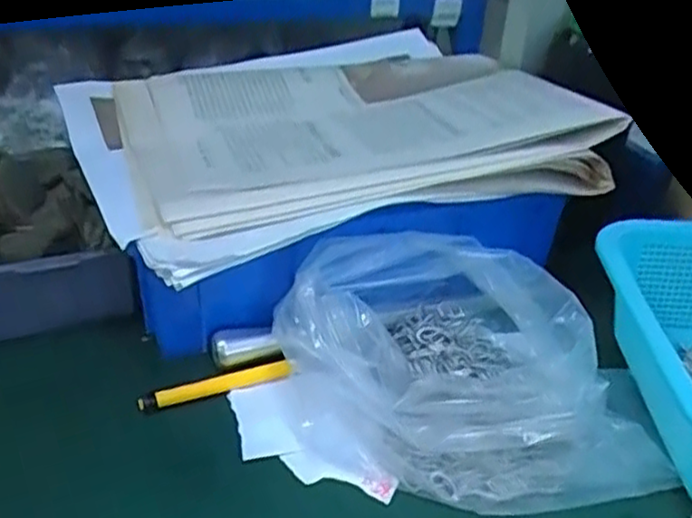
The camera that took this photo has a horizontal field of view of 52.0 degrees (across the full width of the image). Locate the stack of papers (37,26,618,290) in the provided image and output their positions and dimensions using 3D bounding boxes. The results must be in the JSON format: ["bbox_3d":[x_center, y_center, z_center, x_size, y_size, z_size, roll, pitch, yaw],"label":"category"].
[{"bbox_3d":[-0.013,-0.089,0.450,0.297,0.035,0.228,-14,38,-21],"label":"stack of papers"}]

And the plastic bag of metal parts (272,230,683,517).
[{"bbox_3d":[0.069,0.054,0.375,0.188,0.075,0.145,-8,35,-18],"label":"plastic bag of metal parts"}]

